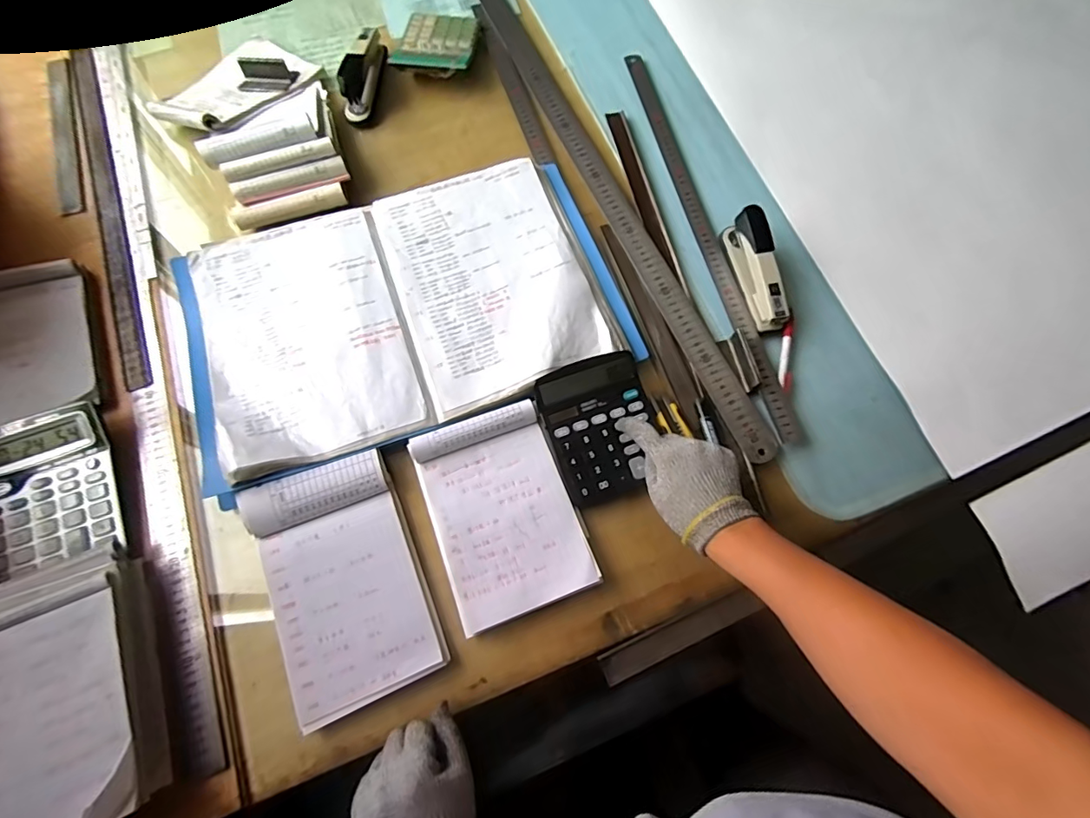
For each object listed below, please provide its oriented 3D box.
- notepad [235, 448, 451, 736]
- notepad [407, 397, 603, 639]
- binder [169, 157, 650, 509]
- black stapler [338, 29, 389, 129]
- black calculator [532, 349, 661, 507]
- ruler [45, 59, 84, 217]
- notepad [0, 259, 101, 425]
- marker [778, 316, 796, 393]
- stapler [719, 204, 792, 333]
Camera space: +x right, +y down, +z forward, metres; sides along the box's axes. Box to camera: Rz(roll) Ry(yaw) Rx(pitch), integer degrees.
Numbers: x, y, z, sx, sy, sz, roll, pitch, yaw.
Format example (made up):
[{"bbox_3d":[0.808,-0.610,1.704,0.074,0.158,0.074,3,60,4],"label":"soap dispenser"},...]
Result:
[{"bbox_3d":[-0.194,0.164,0.484,0.138,0.031,0.221,-21,73,-8],"label":"notepad"},{"bbox_3d":[-0.044,0.103,0.508,0.138,0.025,0.198,-20,73,-7],"label":"notepad"},{"bbox_3d":[-0.162,-0.116,0.582,0.483,0.052,0.304,-19,73,-7],"label":"binder"},{"bbox_3d":[-0.247,-0.467,0.690,0.031,0.063,0.143,9,72,2],"label":"black stapler"},{"bbox_3d":[0.062,0.018,0.534,0.114,0.026,0.145,-20,73,-7],"label":"black calculator"},{"bbox_3d":[-0.667,-0.386,0.693,0.032,0.005,0.295,-21,72,-5],"label":"ruler"},{"bbox_3d":[-0.580,-0.072,0.547,0.138,0.012,0.202,-16,69,-21],"label":"notepad"},{"bbox_3d":[0.280,-0.062,0.581,0.015,0.015,0.092,13,72,3],"label":"marker"},{"bbox_3d":[0.253,-0.167,0.594,0.032,0.055,0.143,-11,72,-4],"label":"stapler"}]

